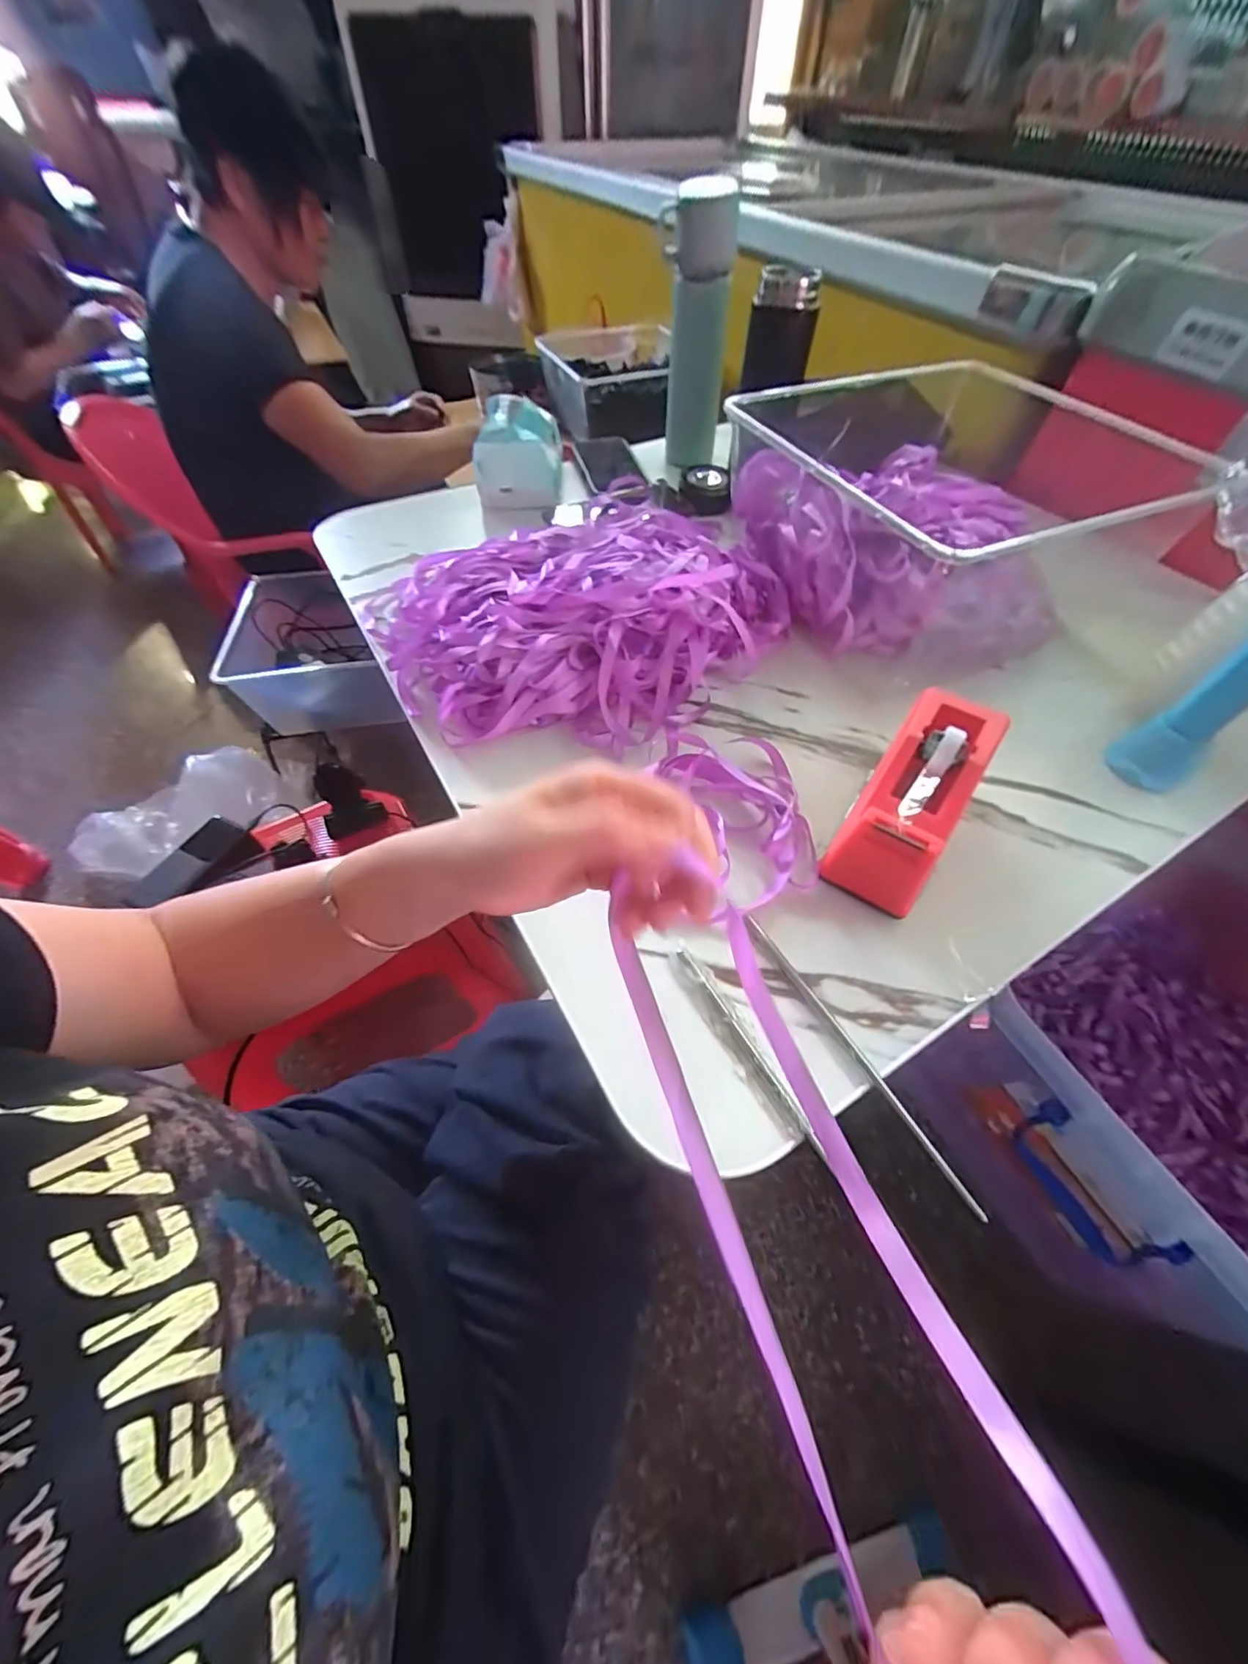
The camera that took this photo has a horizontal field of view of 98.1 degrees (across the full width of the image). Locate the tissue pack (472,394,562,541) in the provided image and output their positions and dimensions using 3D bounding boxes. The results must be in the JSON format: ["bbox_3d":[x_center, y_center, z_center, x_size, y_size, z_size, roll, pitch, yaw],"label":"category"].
[{"bbox_3d":[-0.130,-0.470,0.671,0.097,0.087,0.135,-3,56,-2],"label":"tissue pack"}]

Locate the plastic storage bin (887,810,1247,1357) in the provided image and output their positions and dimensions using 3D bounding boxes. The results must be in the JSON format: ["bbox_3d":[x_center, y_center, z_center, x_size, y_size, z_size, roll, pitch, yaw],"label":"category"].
[{"bbox_3d":[0.565,0.226,0.518,0.499,0.260,0.285,-24,59,-16],"label":"plastic storage bin"}]

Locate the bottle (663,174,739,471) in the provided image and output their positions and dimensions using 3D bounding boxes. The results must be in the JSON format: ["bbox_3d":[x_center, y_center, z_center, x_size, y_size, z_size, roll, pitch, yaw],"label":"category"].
[{"bbox_3d":[0.093,-0.608,0.683,0.069,0.322,0.072,10,79,7],"label":"bottle"}]

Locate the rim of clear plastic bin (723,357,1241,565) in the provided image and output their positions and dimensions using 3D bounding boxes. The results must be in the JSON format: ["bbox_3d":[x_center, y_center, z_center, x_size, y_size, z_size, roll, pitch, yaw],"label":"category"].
[{"bbox_3d":[0.289,-0.330,0.443,0.338,0.025,0.321,-15,56,-11],"label":"rim of clear plastic bin"}]

